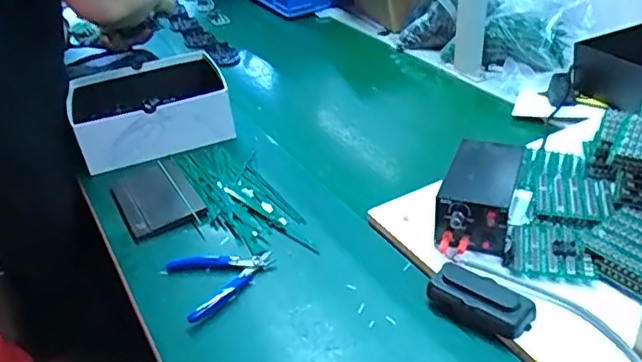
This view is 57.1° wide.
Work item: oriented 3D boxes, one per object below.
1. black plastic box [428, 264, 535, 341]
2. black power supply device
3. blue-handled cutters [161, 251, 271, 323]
[{"bbox_3d":[0.165,0.127,0.615,0.054,0.034,0.103,-31,40,-31],"label":"black plastic box"},{"bbox_3d":[0.188,0.021,0.703,0.079,0.079,0.145,8,36,23],"label":"black power supply device"},{"bbox_3d":[-0.121,0.109,0.704,0.122,0.009,0.100,-26,38,-26],"label":"blue-handled cutters"}]

